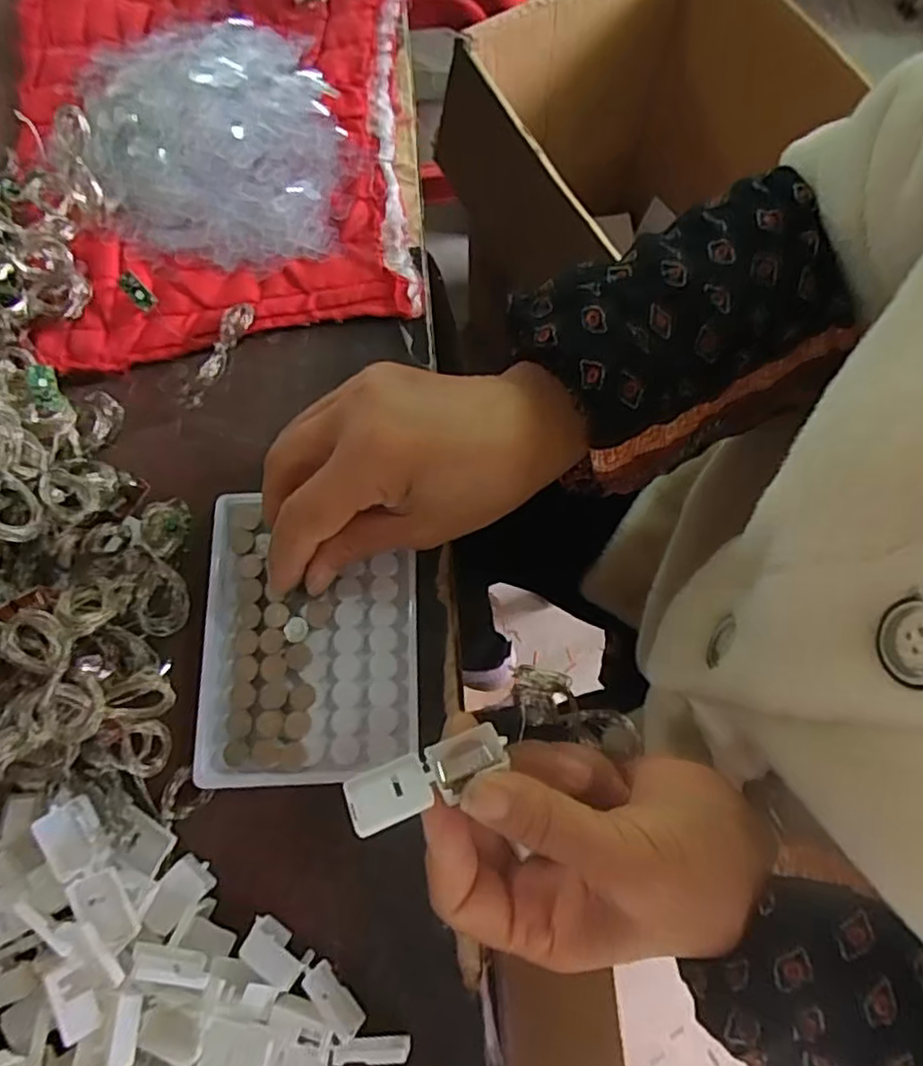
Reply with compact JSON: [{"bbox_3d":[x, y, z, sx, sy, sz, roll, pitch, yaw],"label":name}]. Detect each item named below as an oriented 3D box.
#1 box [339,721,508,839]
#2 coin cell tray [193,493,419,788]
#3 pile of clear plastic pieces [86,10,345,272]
[{"bbox_3d":[-0.012,0.085,0.226,0.055,0.010,0.020,-23,46,-13],"label":"box"},{"bbox_3d":[-0.069,0.045,0.293,0.095,0.013,0.123,-2,73,1],"label":"coin cell tray"},{"bbox_3d":[-0.138,-0.227,0.364,0.133,0.025,0.178,-19,75,-5],"label":"pile of clear plastic pieces"}]

